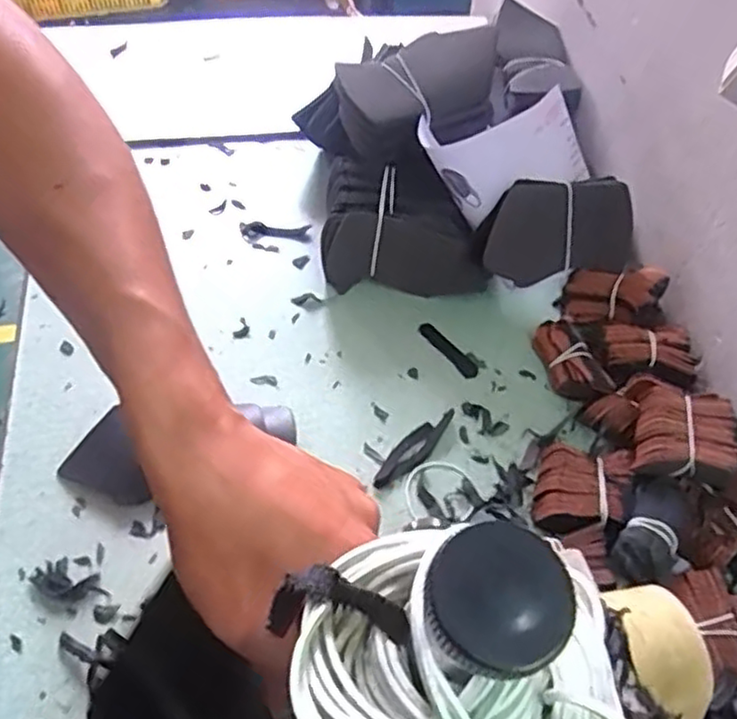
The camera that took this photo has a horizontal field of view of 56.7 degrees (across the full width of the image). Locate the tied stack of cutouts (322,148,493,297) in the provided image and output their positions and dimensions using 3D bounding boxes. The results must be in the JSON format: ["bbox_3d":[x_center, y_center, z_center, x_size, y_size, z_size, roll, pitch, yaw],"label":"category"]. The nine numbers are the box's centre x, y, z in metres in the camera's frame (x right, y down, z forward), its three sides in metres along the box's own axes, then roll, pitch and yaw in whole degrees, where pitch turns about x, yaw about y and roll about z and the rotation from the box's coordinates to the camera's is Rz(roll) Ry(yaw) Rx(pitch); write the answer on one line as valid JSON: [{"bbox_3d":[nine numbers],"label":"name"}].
[{"bbox_3d":[0.033,-0.119,0.611,0.137,0.079,0.091,3,54,1],"label":"tied stack of cutouts"}]

